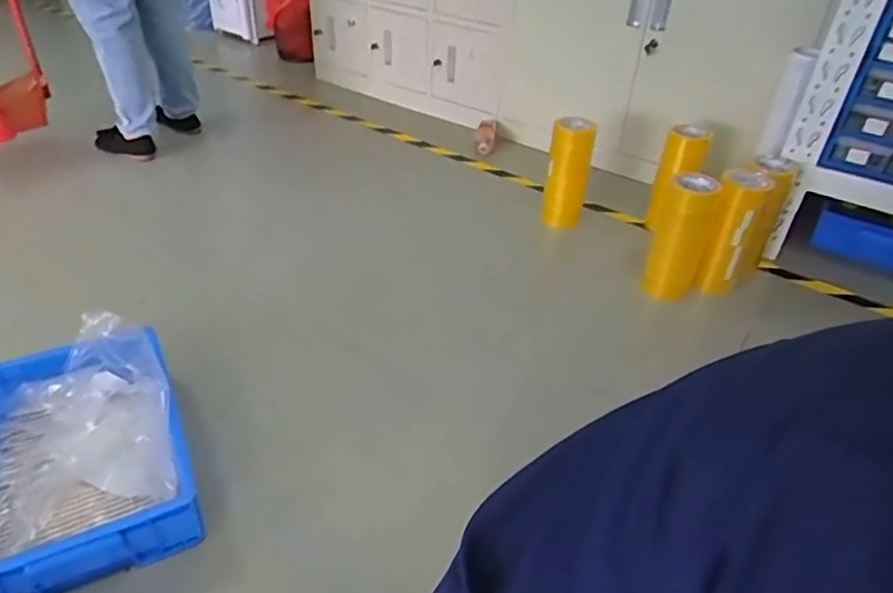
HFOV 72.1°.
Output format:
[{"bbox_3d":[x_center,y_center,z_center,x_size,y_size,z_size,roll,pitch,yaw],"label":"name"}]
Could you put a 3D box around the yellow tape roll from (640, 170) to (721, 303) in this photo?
[{"bbox_3d":[0.496,-0.122,1.320,0.110,0.271,0.085,15,38,15],"label":"yellow tape roll"}]

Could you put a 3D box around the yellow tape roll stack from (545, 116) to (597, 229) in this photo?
[{"bbox_3d":[0.309,-0.302,1.562,0.106,0.264,0.099,9,37,7],"label":"yellow tape roll stack"}]

